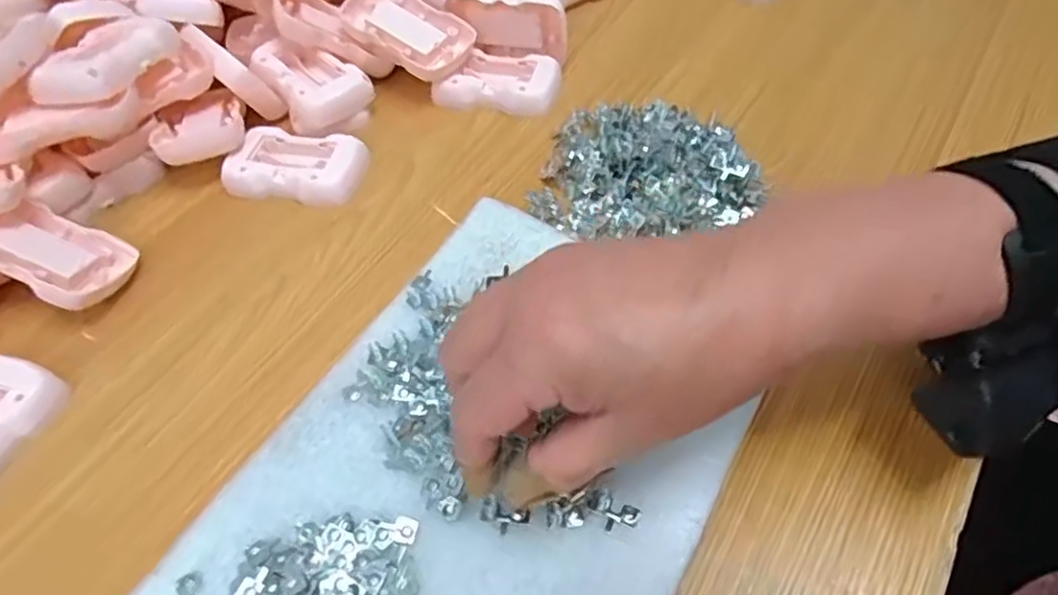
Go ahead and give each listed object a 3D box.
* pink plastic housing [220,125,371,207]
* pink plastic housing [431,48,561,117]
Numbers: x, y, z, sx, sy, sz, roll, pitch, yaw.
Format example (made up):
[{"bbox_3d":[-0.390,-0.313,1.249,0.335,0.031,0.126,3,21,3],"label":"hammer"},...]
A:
[{"bbox_3d":[-0.146,-0.083,0.435,0.084,0.015,0.054,9,53,11],"label":"pink plastic housing"},{"bbox_3d":[-0.020,-0.151,0.479,0.083,0.022,0.049,11,54,13],"label":"pink plastic housing"}]

